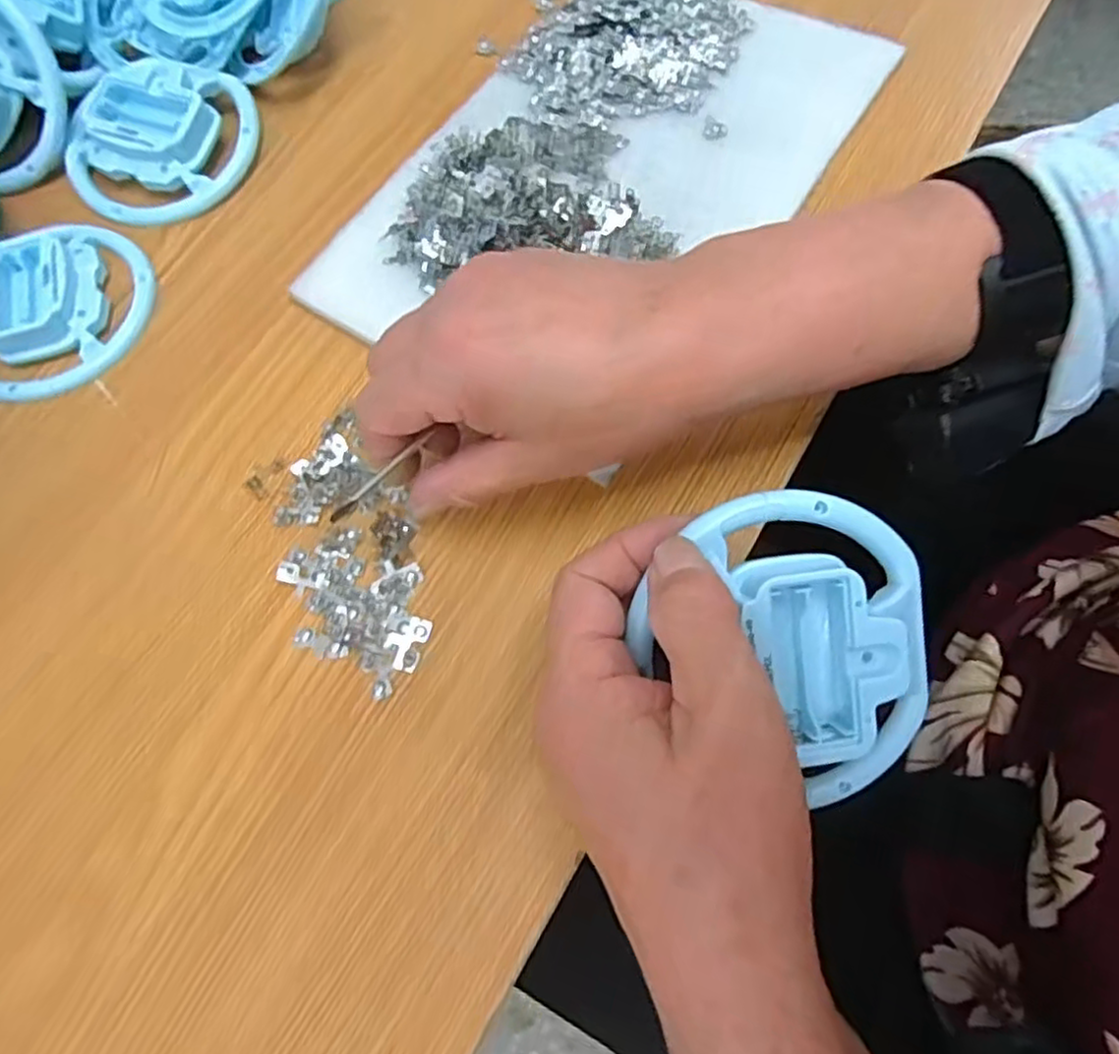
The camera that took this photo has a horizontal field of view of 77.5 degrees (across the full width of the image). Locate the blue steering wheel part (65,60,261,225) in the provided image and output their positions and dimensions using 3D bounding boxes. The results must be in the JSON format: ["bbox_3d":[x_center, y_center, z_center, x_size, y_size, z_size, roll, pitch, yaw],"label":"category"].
[{"bbox_3d":[-0.218,-0.214,0.377,0.102,0.030,0.097,-1,68,2],"label":"blue steering wheel part"}]

